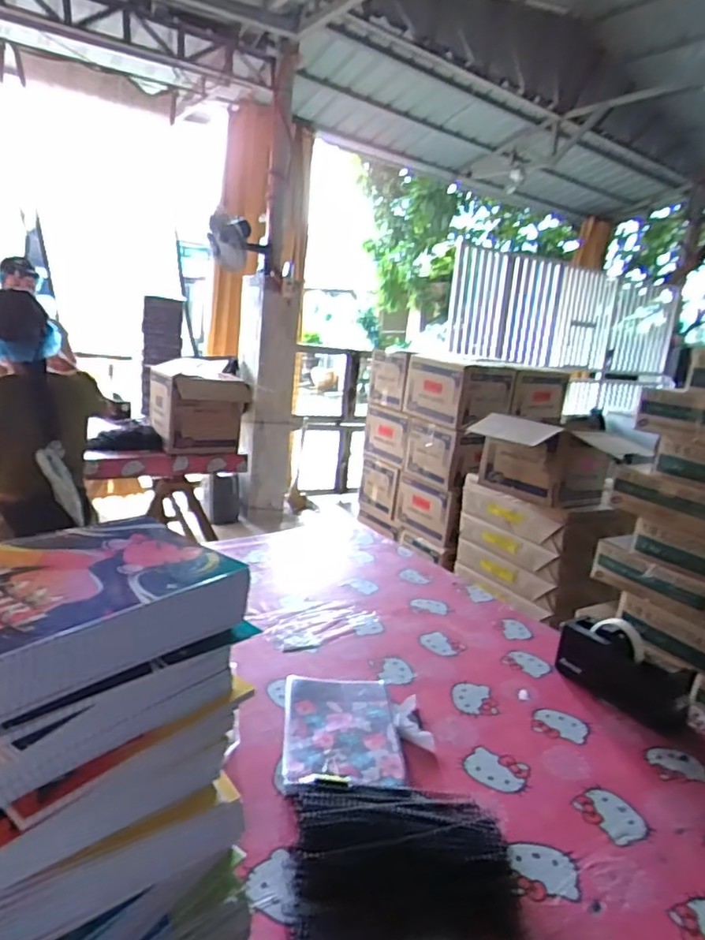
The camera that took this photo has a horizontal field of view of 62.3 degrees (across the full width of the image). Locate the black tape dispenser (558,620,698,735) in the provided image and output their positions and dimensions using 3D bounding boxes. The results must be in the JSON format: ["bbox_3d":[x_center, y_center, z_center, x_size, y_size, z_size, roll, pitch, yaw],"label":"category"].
[{"bbox_3d":[0.442,0.327,0.964,0.055,0.113,0.208,-6,18,-41],"label":"black tape dispenser"}]

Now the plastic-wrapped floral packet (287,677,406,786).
[{"bbox_3d":[-0.015,0.360,0.808,0.156,0.019,0.214,4,14,-7],"label":"plastic-wrapped floral packet"}]

